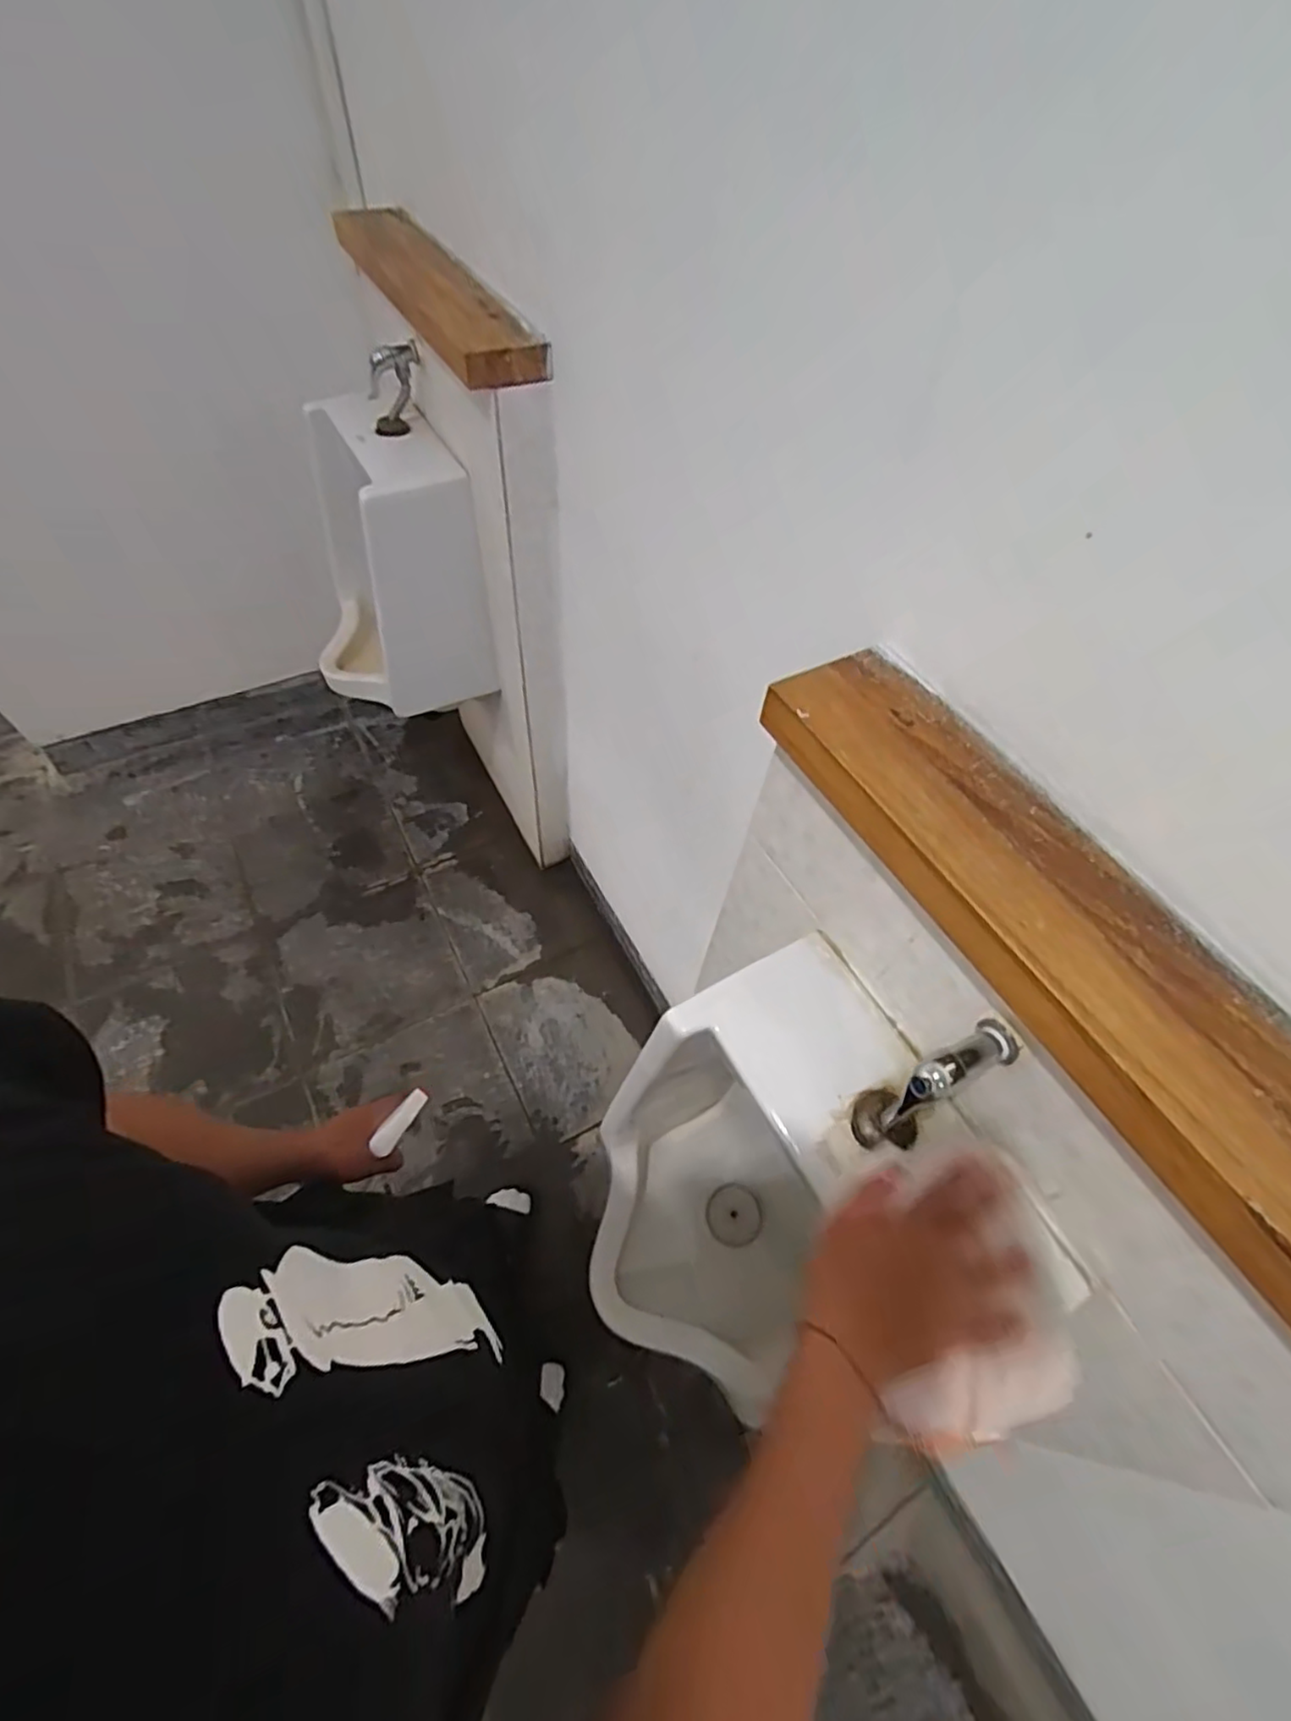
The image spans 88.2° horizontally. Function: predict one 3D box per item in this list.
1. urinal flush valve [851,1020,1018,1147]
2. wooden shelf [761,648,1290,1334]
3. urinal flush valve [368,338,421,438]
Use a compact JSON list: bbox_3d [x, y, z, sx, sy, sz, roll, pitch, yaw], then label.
[{"bbox_3d":[0.213,0.171,0.495,0.099,0.105,0.042,-23,61,-18],"label":"urinal flush valve"},{"bbox_3d":[0.284,0.073,0.407,0.127,0.045,0.574,-22,61,-18],"label":"wooden shelf"},{"bbox_3d":[-0.409,-0.767,1.075,0.072,0.154,0.053,22,56,-14],"label":"urinal flush valve"}]

